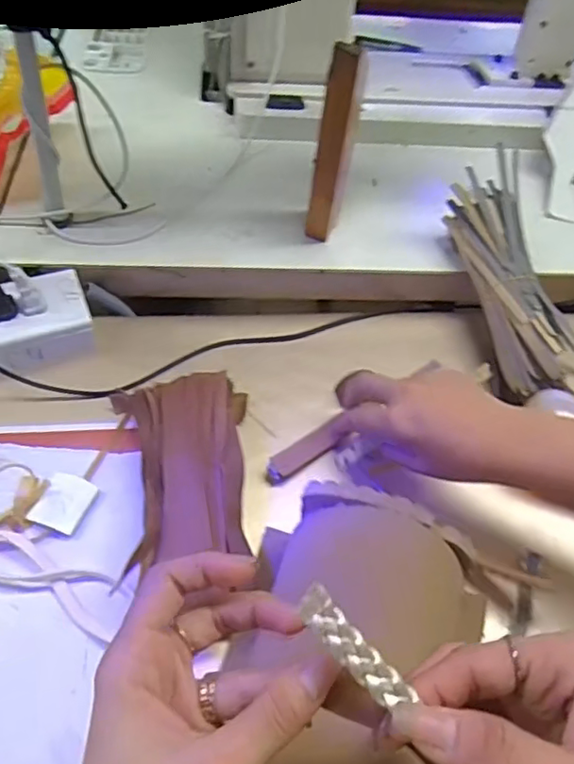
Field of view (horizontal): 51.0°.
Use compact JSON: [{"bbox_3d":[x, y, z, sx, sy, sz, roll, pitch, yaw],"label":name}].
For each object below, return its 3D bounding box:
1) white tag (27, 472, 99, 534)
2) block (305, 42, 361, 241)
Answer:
[{"bbox_3d":[-0.164,0.090,0.445,0.035,0.005,0.041,18,57,7],"label":"white tag"},{"bbox_3d":[0.039,-0.196,0.534,0.028,0.208,0.023,7,55,-2],"label":"block"}]

